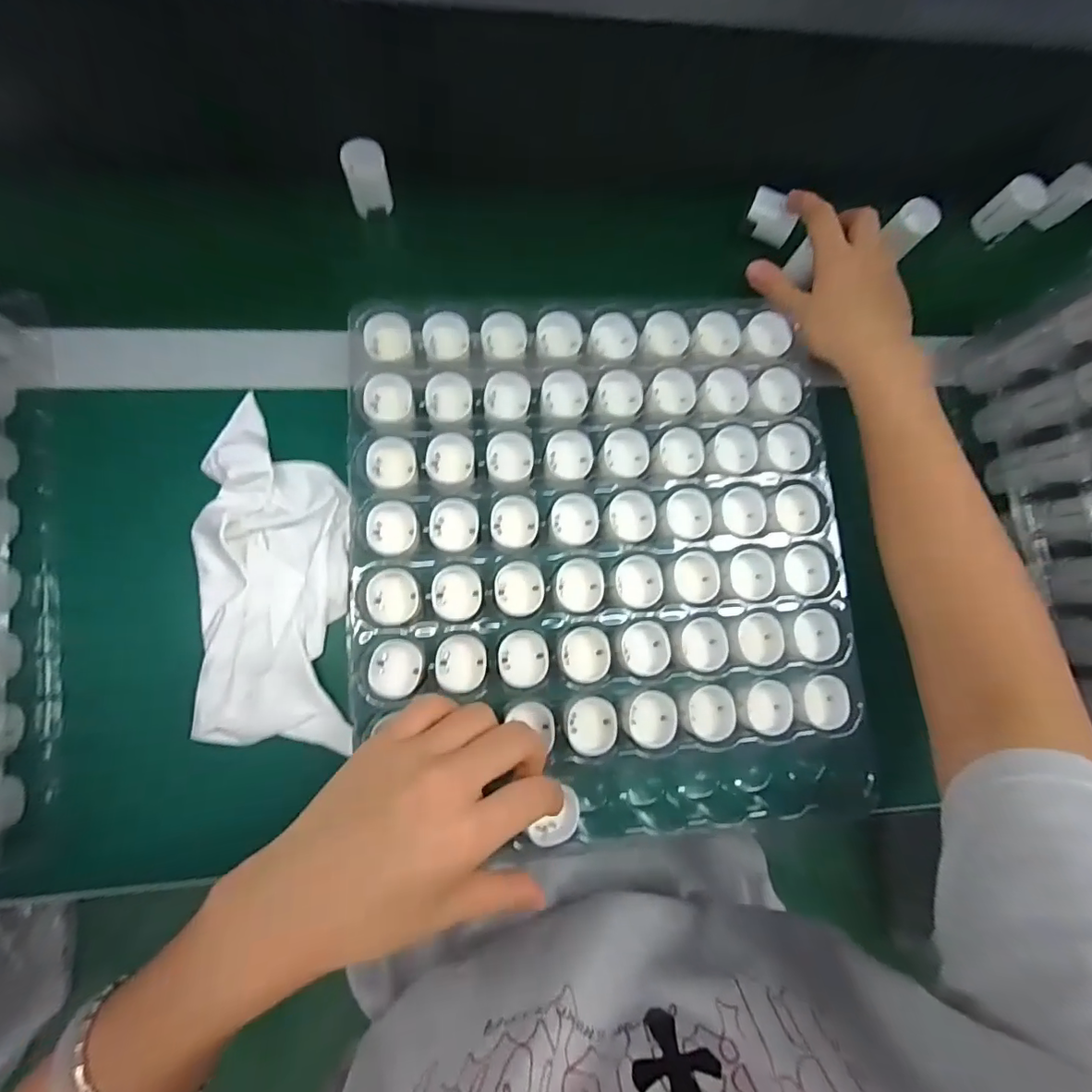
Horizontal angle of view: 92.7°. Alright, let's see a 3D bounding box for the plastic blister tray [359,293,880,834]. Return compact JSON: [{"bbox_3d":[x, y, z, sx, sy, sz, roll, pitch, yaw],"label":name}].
[{"bbox_3d":[0.035,0.005,0.321,0.292,0.042,0.317,-3,83,-2],"label":"plastic blister tray"}]

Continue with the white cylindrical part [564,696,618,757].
[{"bbox_3d":[0.026,0.104,0.304,0.028,0.017,0.030,1,79,-8],"label":"white cylindrical part"}]

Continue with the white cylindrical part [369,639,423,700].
[{"bbox_3d":[-0.084,0.070,0.298,0.028,0.021,0.029,1,79,-8],"label":"white cylindrical part"}]

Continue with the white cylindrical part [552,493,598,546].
[{"bbox_3d":[0.018,-0.016,0.321,0.027,0.010,0.031,-1,79,-8],"label":"white cylindrical part"}]

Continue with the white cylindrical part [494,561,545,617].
[{"bbox_3d":[-0.016,0.025,0.313,0.029,0.015,0.033,-1,80,-8],"label":"white cylindrical part"}]

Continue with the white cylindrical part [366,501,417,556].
[{"bbox_3d":[-0.091,-0.010,0.312,0.028,0.018,0.031,-4,80,-8],"label":"white cylindrical part"}]

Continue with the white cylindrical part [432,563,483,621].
[{"bbox_3d":[-0.052,0.027,0.307,0.028,0.013,0.032,0,79,-8],"label":"white cylindrical part"}]

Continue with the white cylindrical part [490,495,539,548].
[{"bbox_3d":[-0.019,-0.015,0.318,0.029,0.010,0.030,1,79,-8],"label":"white cylindrical part"}]

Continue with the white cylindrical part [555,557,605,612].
[{"bbox_3d":[0.020,0.024,0.317,0.028,0.014,0.031,-1,80,-8],"label":"white cylindrical part"}]

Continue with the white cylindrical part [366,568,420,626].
[{"bbox_3d":[-0.088,0.029,0.303,0.030,0.011,0.032,1,79,-8],"label":"white cylindrical part"}]

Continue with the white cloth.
[{"bbox_3d":[-0.165,0.016,0.317,0.084,0.022,0.202,-3,80,-8],"label":"white cloth"}]

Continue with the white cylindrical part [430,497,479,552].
[{"bbox_3d":[-0.055,-0.012,0.312,0.029,0.011,0.031,1,79,-8],"label":"white cylindrical part"}]

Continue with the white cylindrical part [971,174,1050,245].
[{"bbox_3d":[0.383,-0.279,0.429,0.032,0.039,0.032,1,79,-8],"label":"white cylindrical part"}]

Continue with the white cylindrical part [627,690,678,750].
[{"bbox_3d":[0.062,0.102,0.305,0.027,0.010,0.030,8,78,-6],"label":"white cylindrical part"}]

